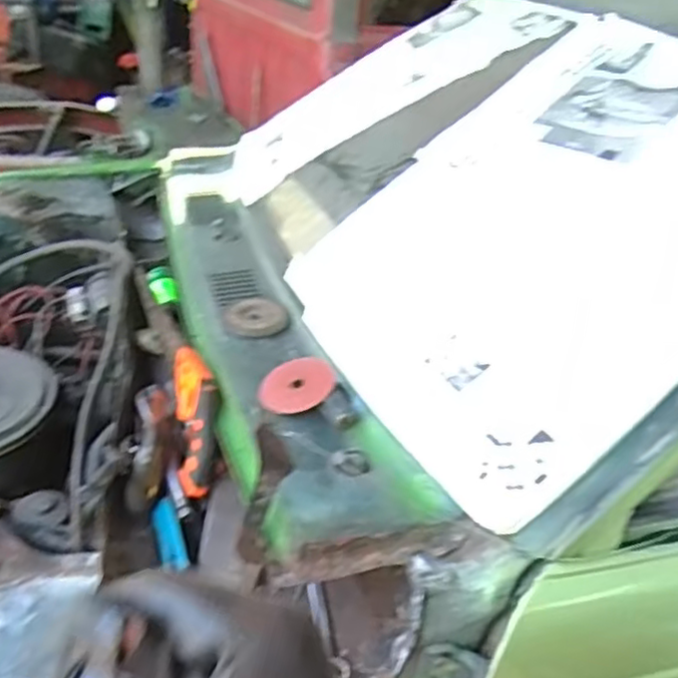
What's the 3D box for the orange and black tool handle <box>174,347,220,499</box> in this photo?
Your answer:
[{"bbox_3d":[-0.169,0.089,0.815,0.047,0.065,0.196,-5,54,-12],"label":"orange and black tool handle"}]

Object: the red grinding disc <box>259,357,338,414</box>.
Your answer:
[{"bbox_3d":[-0.048,0.053,0.803,0.093,0.005,0.082,-25,42,-20],"label":"red grinding disc"}]

